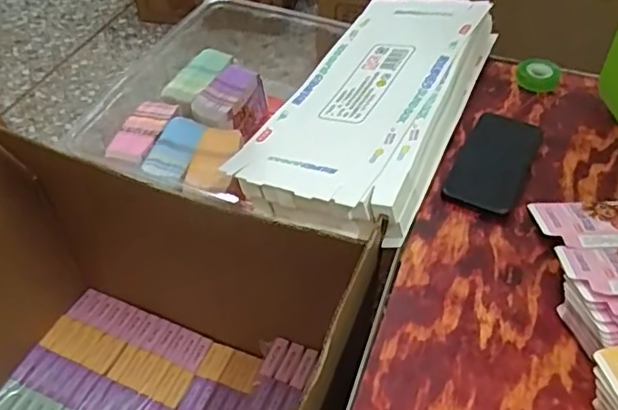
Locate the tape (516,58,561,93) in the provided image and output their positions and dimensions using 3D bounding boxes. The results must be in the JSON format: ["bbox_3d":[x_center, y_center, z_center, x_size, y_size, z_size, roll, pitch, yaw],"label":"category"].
[{"bbox_3d":[0.314,-0.180,0.801,0.056,0.023,0.053,0,47,0],"label":"tape"}]

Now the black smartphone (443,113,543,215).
[{"bbox_3d":[0.221,-0.055,0.693,0.077,0.008,0.170,22,50,19],"label":"black smartphone"}]

